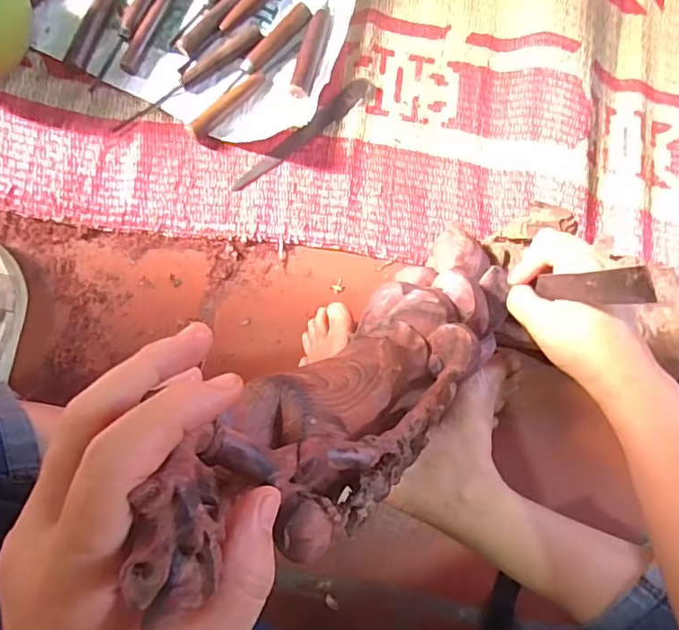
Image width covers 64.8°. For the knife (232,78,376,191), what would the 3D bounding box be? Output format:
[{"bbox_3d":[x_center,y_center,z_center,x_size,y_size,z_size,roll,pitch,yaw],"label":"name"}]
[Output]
[{"bbox_3d":[-0.039,-0.202,0.593,0.192,0.006,0.022,-41,86,-8],"label":"knife"}]

